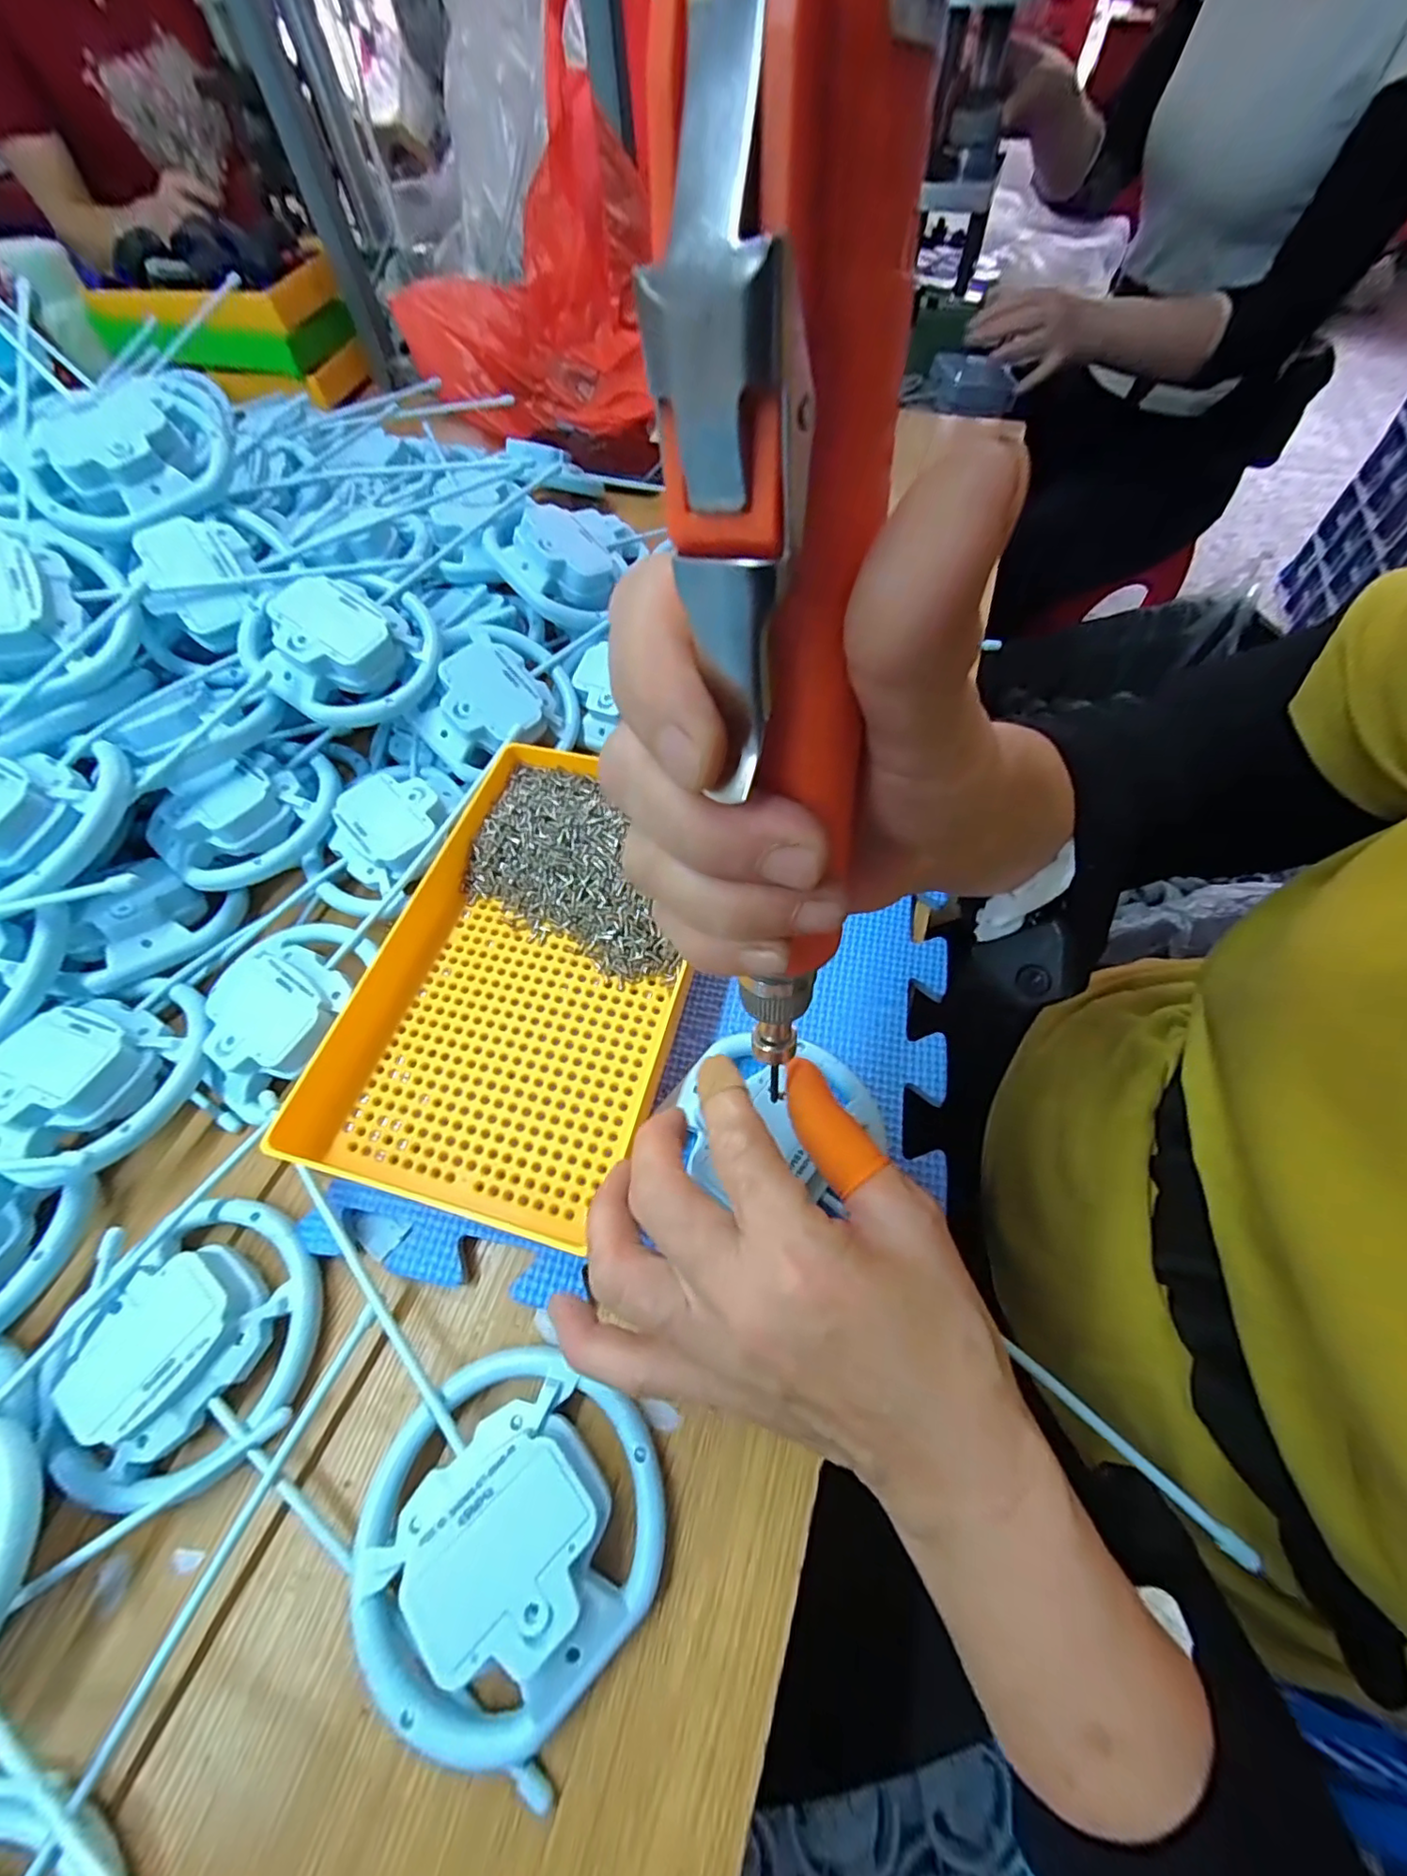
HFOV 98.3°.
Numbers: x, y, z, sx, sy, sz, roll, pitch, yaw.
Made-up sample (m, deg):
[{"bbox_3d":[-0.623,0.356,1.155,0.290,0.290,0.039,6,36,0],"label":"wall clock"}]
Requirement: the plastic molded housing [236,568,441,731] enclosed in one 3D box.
[{"bbox_3d":[-0.207,-0.170,0.346,0.096,0.035,0.091,0,65,0],"label":"plastic molded housing"}]

